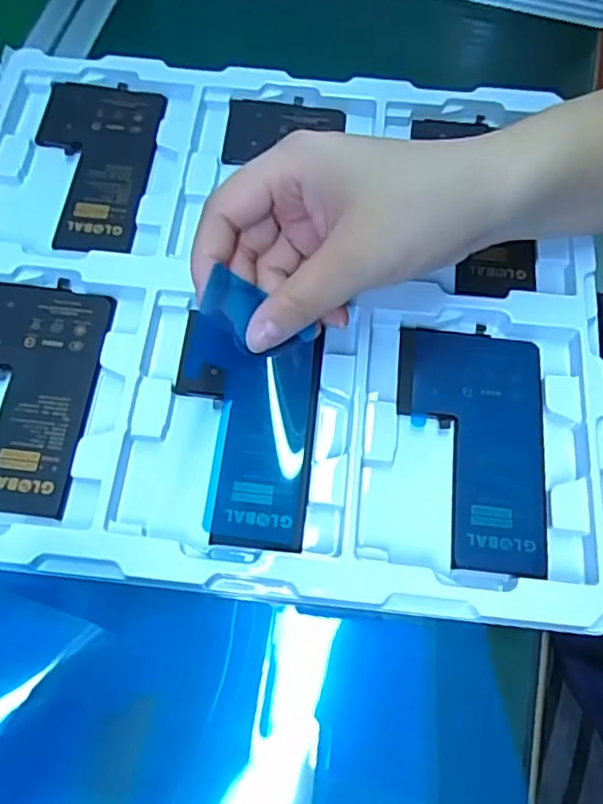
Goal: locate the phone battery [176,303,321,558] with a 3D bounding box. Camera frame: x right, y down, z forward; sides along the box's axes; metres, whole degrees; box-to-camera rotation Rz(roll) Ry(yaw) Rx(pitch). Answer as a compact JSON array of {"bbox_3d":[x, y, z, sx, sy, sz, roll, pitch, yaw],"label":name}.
[{"bbox_3d":[-0.025,0.012,0.269,0.061,0.008,0.096,7,78,-2],"label":"phone battery"}]

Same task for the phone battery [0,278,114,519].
[{"bbox_3d":[-0.127,-0.005,0.282,0.065,0.004,0.110,4,68,1],"label":"phone battery"}]

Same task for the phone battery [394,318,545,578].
[{"bbox_3d":[0.075,0.017,0.276,0.063,0.005,0.110,5,68,2],"label":"phone battery"}]

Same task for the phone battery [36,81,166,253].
[{"bbox_3d":[-0.112,-0.129,0.334,0.065,0.005,0.115,1,68,0],"label":"phone battery"}]

